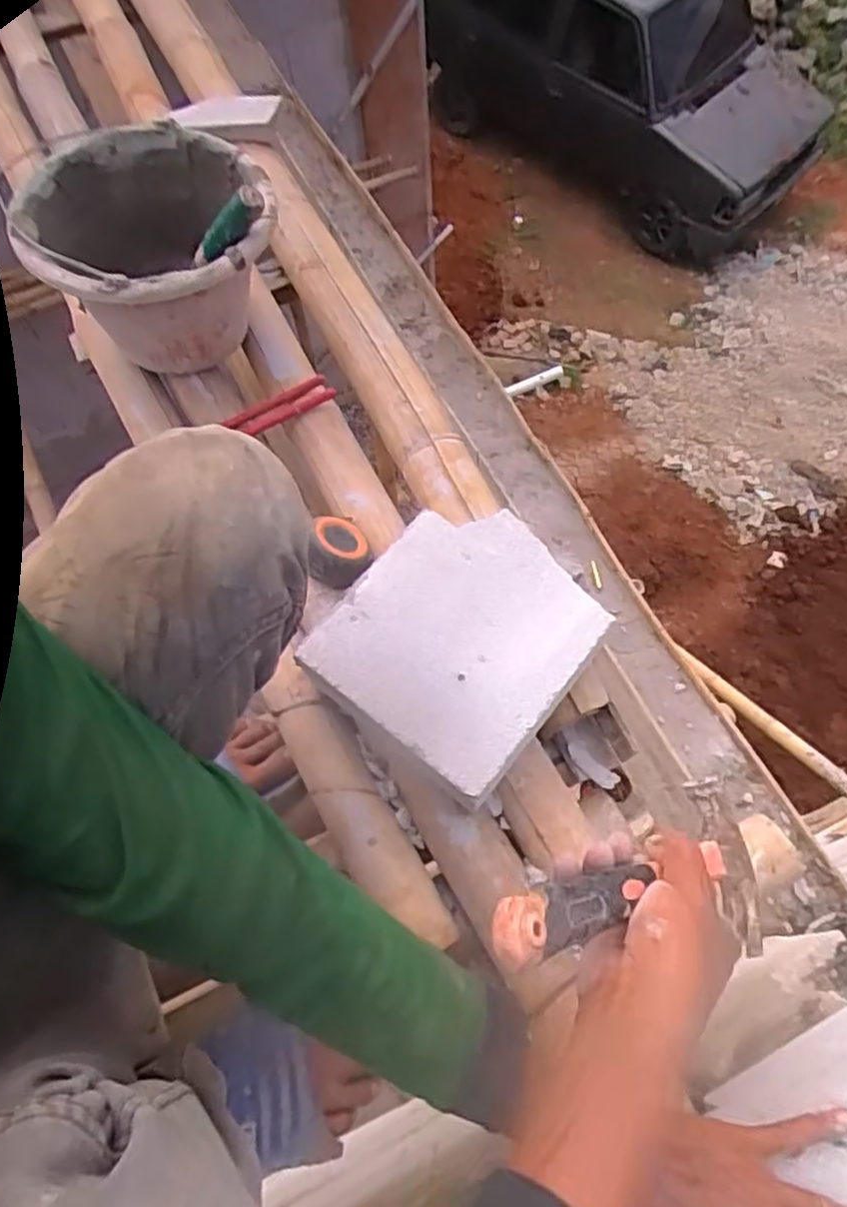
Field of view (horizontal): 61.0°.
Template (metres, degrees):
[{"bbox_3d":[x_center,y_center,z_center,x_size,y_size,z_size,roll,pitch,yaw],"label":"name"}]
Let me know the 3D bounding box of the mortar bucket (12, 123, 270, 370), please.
[{"bbox_3d":[-0.280,-0.381,0.792,0.236,0.192,0.258,-1,65,3],"label":"mortar bucket"}]

